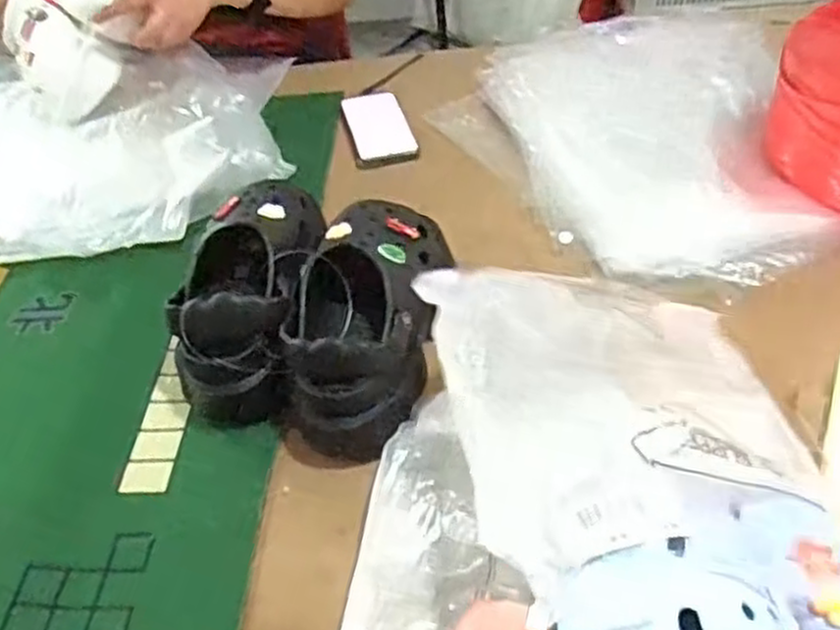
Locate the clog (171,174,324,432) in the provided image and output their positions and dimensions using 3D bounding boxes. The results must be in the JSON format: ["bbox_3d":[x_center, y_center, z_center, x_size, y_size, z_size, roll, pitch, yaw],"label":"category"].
[{"bbox_3d":[-0.145,-0.029,0.698,0.118,0.086,0.258,-5,43,0],"label":"clog"}]

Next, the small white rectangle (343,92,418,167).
[{"bbox_3d":[-0.053,-0.234,0.967,0.073,0.017,0.140,-9,48,-13],"label":"small white rectangle"}]

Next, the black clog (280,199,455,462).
[{"bbox_3d":[-0.030,-0.014,0.667,0.130,0.094,0.266,7,44,12],"label":"black clog"}]

